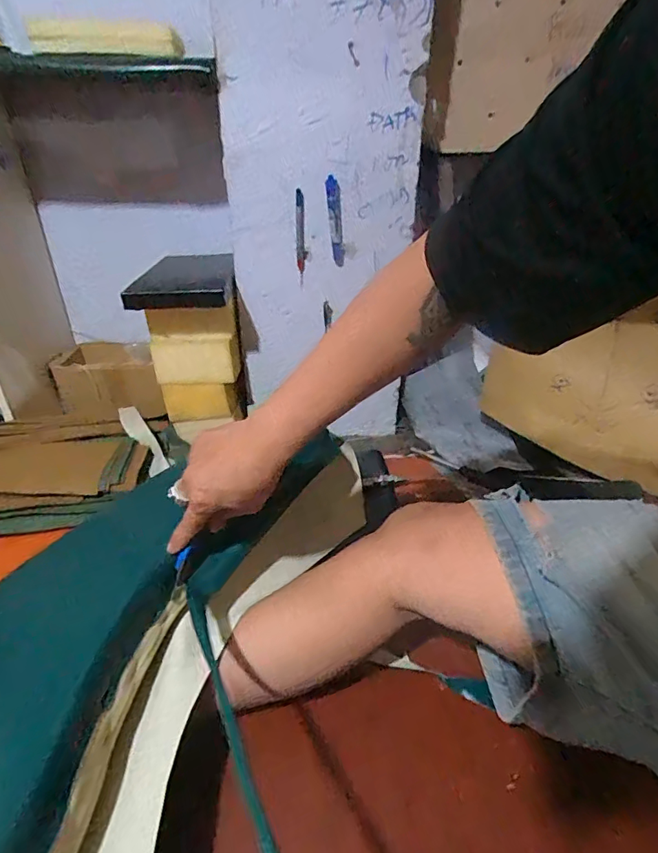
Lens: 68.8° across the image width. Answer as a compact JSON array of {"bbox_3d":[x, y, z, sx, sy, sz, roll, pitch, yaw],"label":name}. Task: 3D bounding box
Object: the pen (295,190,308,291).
[{"bbox_3d":[-0.049,-0.329,0.842,0.018,0.151,0.015,0,30,-1],"label":"pen"}]

